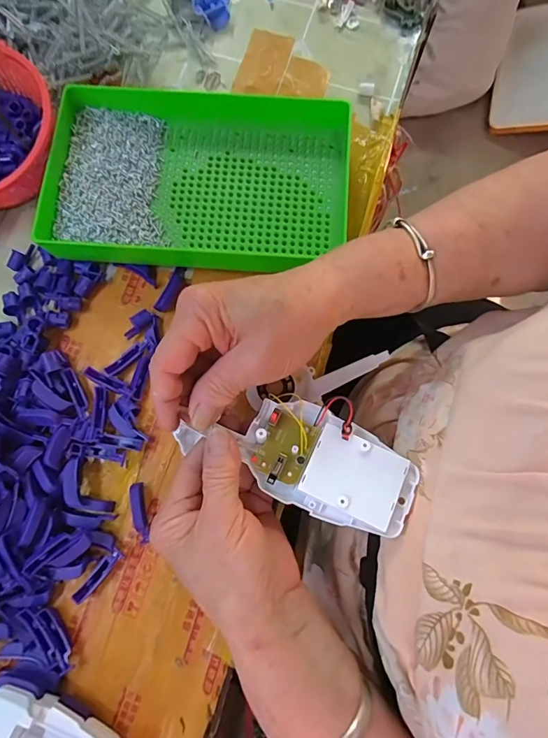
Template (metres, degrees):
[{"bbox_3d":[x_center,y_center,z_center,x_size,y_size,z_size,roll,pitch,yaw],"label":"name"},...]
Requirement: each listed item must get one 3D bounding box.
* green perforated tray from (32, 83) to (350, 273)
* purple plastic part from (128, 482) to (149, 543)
[{"bbox_3d":[-0.062,-0.158,0.344,0.246,0.031,0.146,3,77,1],"label":"green perforated tray"},{"bbox_3d":[-0.099,0.105,0.304,0.009,0.010,0.042,-12,77,-3],"label":"purple plastic part"}]

